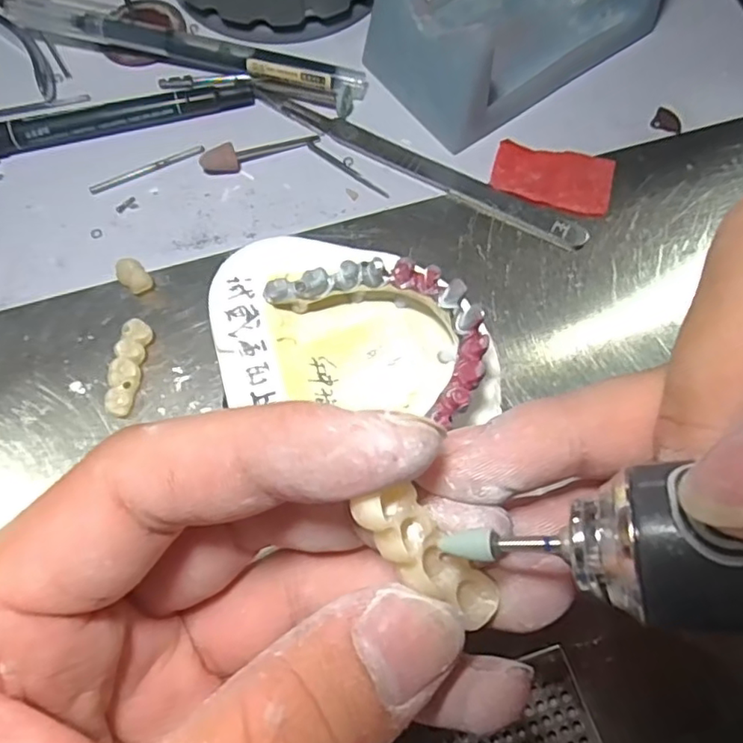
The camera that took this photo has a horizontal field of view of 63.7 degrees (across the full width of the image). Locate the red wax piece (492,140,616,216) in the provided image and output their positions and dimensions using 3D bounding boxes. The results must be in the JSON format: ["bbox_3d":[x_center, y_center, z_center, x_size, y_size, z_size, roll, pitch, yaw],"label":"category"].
[{"bbox_3d":[0.067,-0.073,0.221,0.042,0.004,0.029,17,71,5],"label":"red wax piece"}]

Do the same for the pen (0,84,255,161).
[{"bbox_3d":[-0.114,-0.091,0.225,0.138,0.009,0.012,-13,71,-6],"label":"pen"}]

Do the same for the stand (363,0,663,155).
[{"bbox_3d":[0.055,-0.141,0.227,0.103,0.040,0.062,-36,75,-13],"label":"stand"}]

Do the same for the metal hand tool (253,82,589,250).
[{"bbox_3d":[0.016,-0.079,0.223,0.135,0.004,0.013,30,79,11],"label":"metal hand tool"}]

